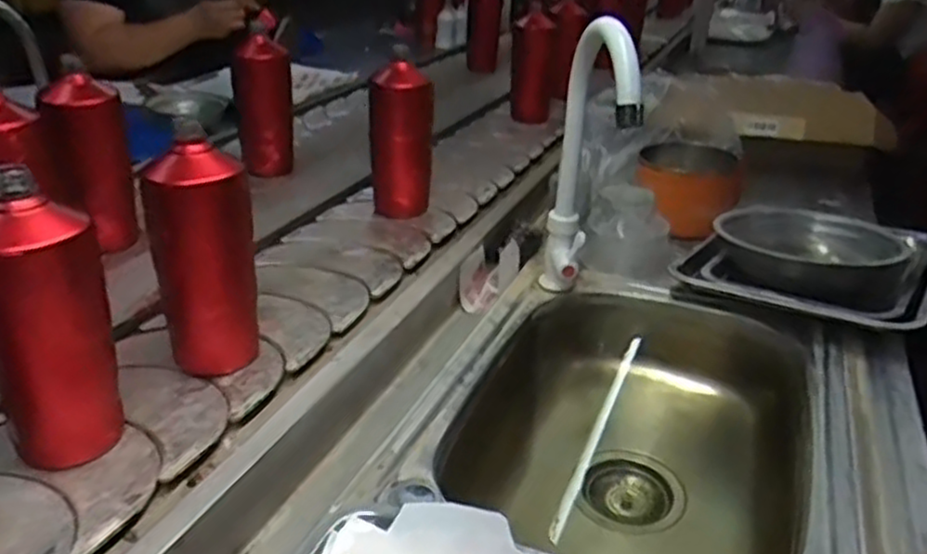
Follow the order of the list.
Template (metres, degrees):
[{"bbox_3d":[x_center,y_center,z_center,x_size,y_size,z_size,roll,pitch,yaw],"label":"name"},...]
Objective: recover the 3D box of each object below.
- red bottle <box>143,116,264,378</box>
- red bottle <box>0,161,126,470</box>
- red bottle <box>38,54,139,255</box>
[{"bbox_3d":[-0.220,-0.019,0.640,0.082,0.203,0.078,-6,29,-15],"label":"red bottle"},{"bbox_3d":[-0.294,0.041,0.527,0.063,0.205,0.072,11,30,16],"label":"red bottle"},{"bbox_3d":[-0.411,-0.128,0.832,0.074,0.196,0.067,-11,30,-23],"label":"red bottle"}]

